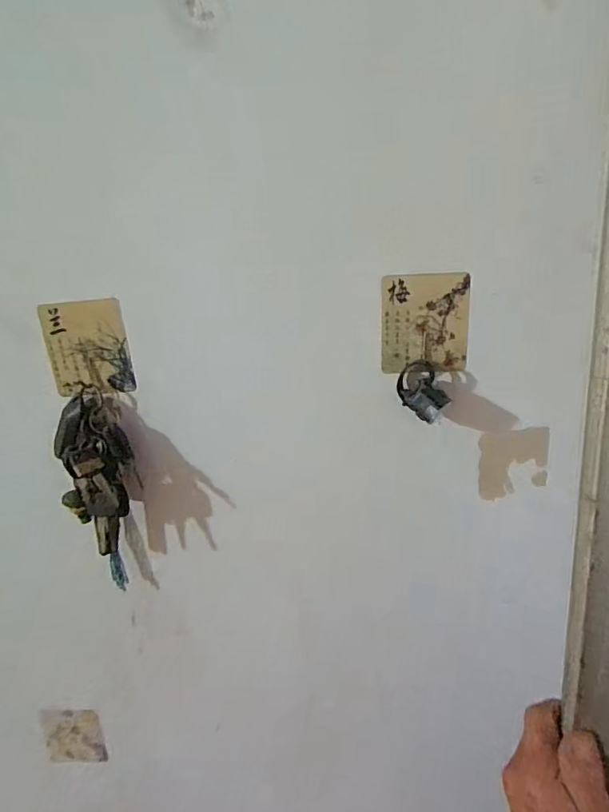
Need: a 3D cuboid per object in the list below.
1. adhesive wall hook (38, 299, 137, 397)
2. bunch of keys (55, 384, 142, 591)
[{"bbox_3d":[-0.196,-0.051,0.443,0.074,0.084,0.013,-4,15,5],"label":"adhesive wall hook"},{"bbox_3d":[-0.184,0.084,0.455,0.061,0.192,0.047,-16,21,-32],"label":"bunch of keys"}]

